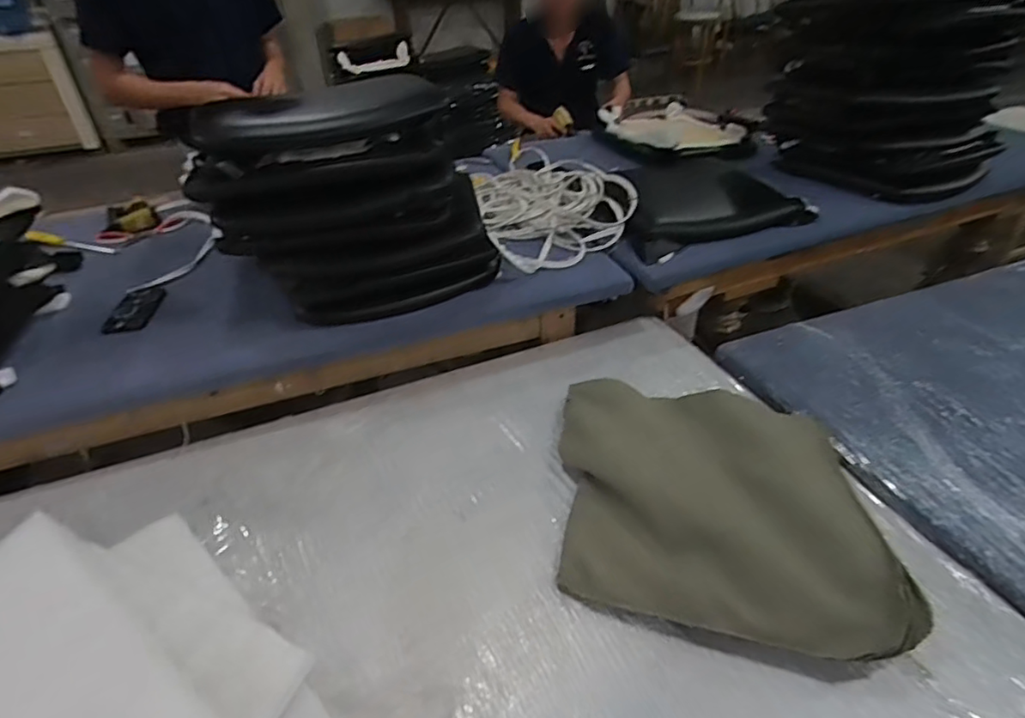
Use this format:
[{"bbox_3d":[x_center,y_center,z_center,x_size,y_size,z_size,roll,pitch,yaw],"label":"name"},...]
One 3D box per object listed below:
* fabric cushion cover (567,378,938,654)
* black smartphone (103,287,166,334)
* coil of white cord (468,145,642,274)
[{"bbox_3d":[0.305,0.209,0.884,0.440,0.097,0.477,3,37,6],"label":"fabric cushion cover"},{"bbox_3d":[-0.799,-0.107,1.201,0.089,0.004,0.182,-9,37,-11],"label":"black smartphone"},{"bbox_3d":[0.087,-0.438,1.501,0.382,0.102,0.644,-7,37,-8],"label":"coil of white cord"}]

